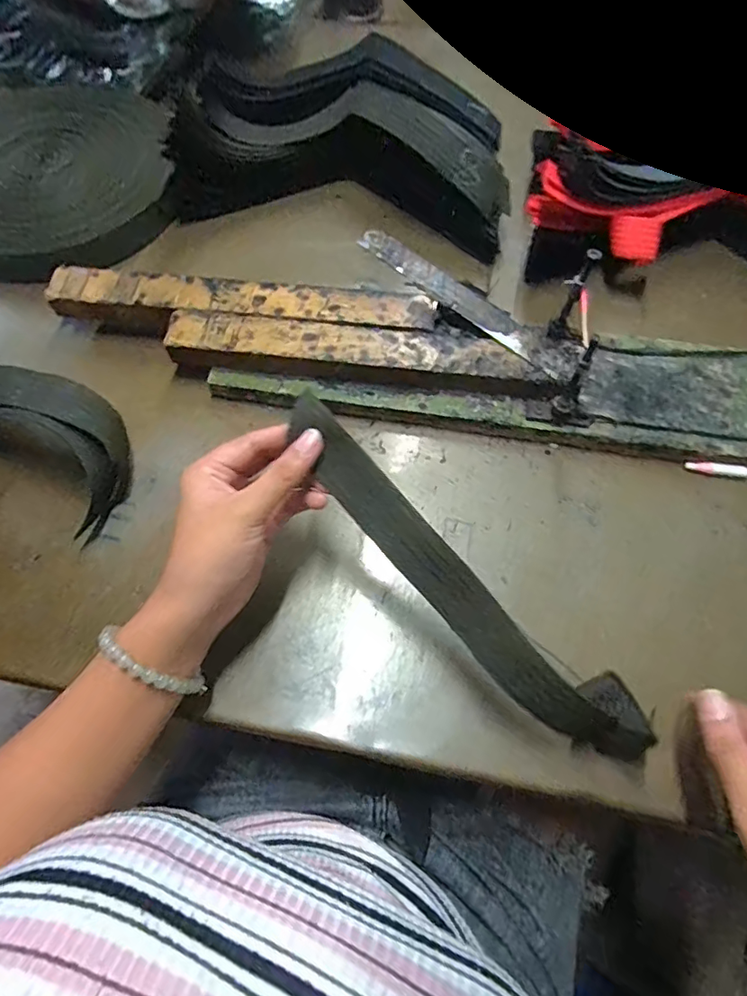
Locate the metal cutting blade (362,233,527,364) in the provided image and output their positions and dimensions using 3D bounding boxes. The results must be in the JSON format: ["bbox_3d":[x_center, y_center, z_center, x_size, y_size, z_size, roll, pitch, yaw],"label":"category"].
[{"bbox_3d":[0.061,-0.173,0.430,0.172,0.006,0.029,41,68,13],"label":"metal cutting blade"}]

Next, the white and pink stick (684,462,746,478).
[{"bbox_3d":[0.265,-0.021,0.401,0.046,0.009,0.008,7,65,4],"label":"white and pink stick"}]

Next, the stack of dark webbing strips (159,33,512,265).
[{"bbox_3d":[-0.019,-0.393,0.541,0.316,0.075,0.274,9,65,4],"label":"stack of dark webbing strips"}]

